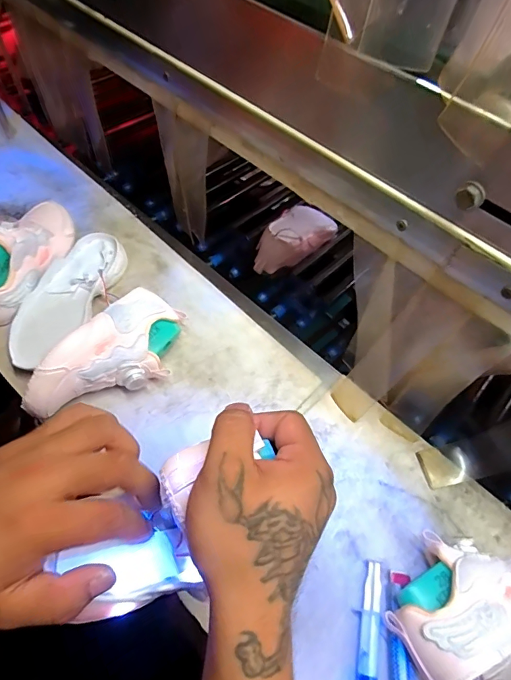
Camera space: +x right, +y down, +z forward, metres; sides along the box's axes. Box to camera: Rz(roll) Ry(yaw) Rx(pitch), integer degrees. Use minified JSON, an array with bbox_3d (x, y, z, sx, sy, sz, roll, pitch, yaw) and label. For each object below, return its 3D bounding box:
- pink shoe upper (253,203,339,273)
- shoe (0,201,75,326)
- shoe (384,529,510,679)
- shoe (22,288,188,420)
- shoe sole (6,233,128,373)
[{"bbox_3d":[0.062,-0.165,0.677,0.067,0.085,0.175,36,61,18],"label":"pink shoe upper"},{"bbox_3d":[-0.293,-0.111,0.540,0.071,0.094,0.199,11,57,3],"label":"shoe"},{"bbox_3d":[0.201,0.217,0.382,0.179,0.077,0.088,-20,61,-17],"label":"shoe"},{"bbox_3d":[-0.153,0.024,0.472,0.083,0.076,0.188,34,60,17],"label":"shoe"},{"bbox_3d":[-0.240,-0.053,0.540,0.075,0.029,0.207,18,57,7],"label":"shoe sole"}]

